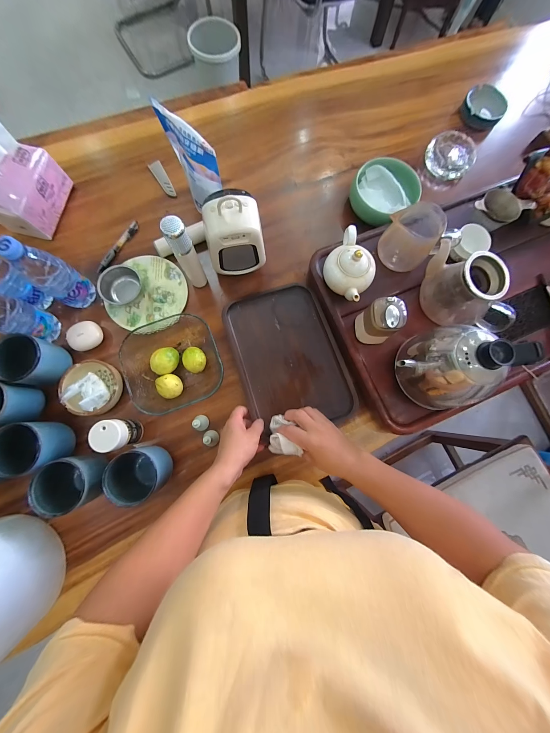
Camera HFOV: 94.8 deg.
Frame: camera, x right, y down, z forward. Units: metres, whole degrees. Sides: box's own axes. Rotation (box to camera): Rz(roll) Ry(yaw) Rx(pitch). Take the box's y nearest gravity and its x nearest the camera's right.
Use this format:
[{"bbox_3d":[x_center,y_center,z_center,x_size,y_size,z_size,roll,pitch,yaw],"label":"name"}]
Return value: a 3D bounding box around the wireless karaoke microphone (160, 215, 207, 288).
[{"bbox_3d":[-0.156,-0.195,0.456,0.035,0.168,0.030,-27,83,-7],"label":"wireless karaoke microphone"}]

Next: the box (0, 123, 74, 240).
[{"bbox_3d":[-0.490,-0.352,0.471,0.080,0.145,0.147,12,80,0],"label":"box"}]

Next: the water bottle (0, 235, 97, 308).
[{"bbox_3d":[-0.400,-0.163,0.445,0.060,0.163,0.061,27,80,2],"label":"water bottle"}]

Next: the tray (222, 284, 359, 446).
[{"bbox_3d":[0.023,-0.023,0.491,0.195,0.029,0.278,-17,82,-5],"label":"tray"}]

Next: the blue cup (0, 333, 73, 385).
[{"bbox_3d":[-0.425,-0.007,0.454,0.093,0.085,0.078,17,80,1],"label":"blue cup"}]

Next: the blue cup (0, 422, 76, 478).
[{"bbox_3d":[-0.403,0.134,0.426,0.077,0.084,0.079,0,80,-2],"label":"blue cup"}]

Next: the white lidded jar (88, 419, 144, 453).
[{"bbox_3d":[-0.271,0.116,0.437,0.048,0.078,0.048,0,80,-2],"label":"white lidded jar"}]

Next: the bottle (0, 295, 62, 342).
[{"bbox_3d":[-0.450,-0.087,0.427,0.048,0.156,0.061,22,80,1],"label":"bottle"}]

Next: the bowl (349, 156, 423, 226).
[{"bbox_3d":[0.231,-0.380,0.554,0.113,0.063,0.131,-40,84,-8],"label":"bowl"}]

